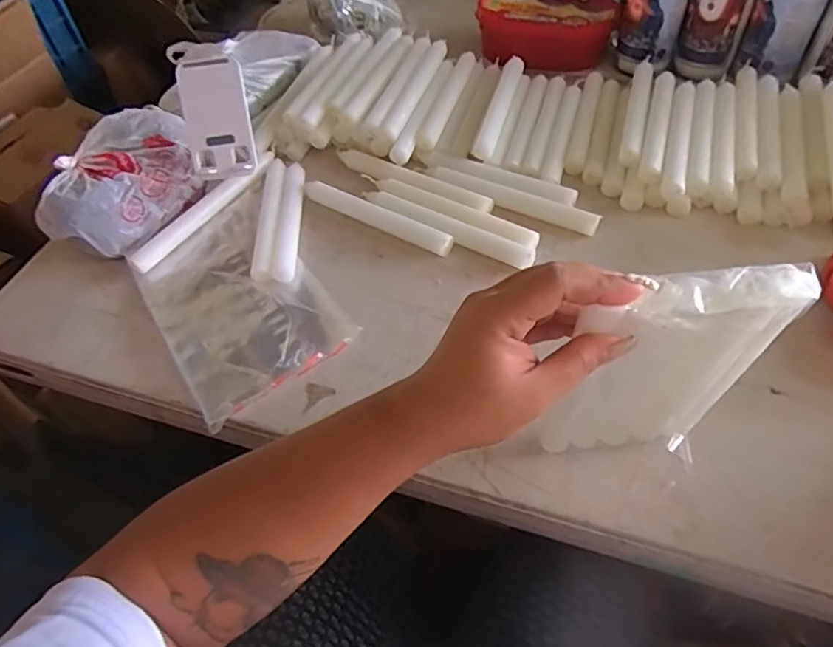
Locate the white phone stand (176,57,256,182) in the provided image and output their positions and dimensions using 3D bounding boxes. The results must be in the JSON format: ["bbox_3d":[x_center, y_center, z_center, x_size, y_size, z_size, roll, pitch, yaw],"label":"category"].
[{"bbox_3d":[-0.213,-0.216,0.599,0.068,0.116,0.027,-7,18,-4],"label":"white phone stand"}]

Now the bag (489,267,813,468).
[{"bbox_3d":[0.145,0.040,0.360,0.122,0.213,0.028,1,58,-3],"label":"bag"}]

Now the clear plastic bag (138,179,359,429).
[{"bbox_3d":[-0.183,-0.039,0.560,0.151,0.038,0.256,-29,55,-16],"label":"clear plastic bag"}]

